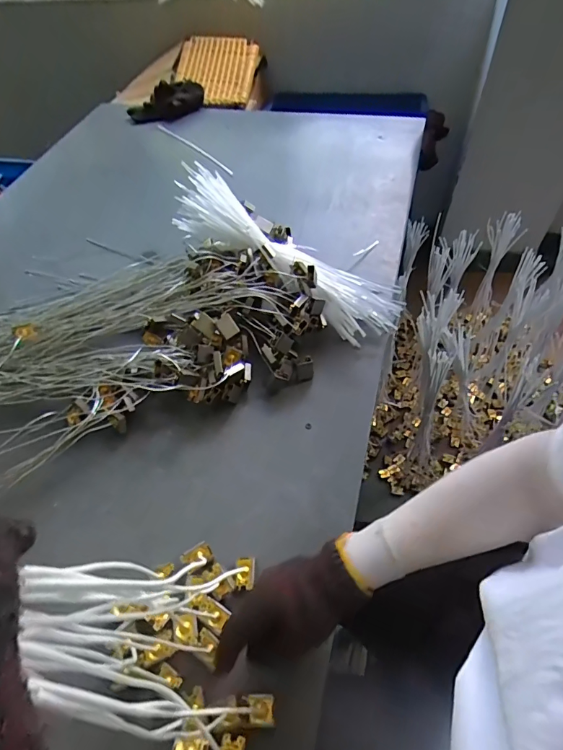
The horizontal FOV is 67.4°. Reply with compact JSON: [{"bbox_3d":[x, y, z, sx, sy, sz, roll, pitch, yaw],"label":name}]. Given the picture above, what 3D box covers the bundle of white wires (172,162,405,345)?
[{"bbox_3d":[0.003,-0.218,0.738,0.457,0.085,0.129,35,63,7],"label":"bundle of white wires"}]

